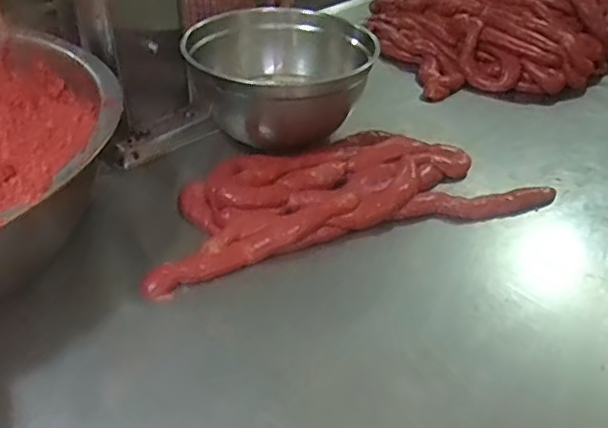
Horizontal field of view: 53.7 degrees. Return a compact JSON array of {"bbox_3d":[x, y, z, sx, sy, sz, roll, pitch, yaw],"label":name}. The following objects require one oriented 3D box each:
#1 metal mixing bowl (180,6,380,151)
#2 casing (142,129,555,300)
[{"bbox_3d":[-0.037,-0.230,0.993,0.269,0.145,0.275,1,37,0],"label":"metal mixing bowl"},{"bbox_3d":[0.045,-0.038,0.896,0.584,0.042,0.257,-12,39,-17],"label":"casing"}]

